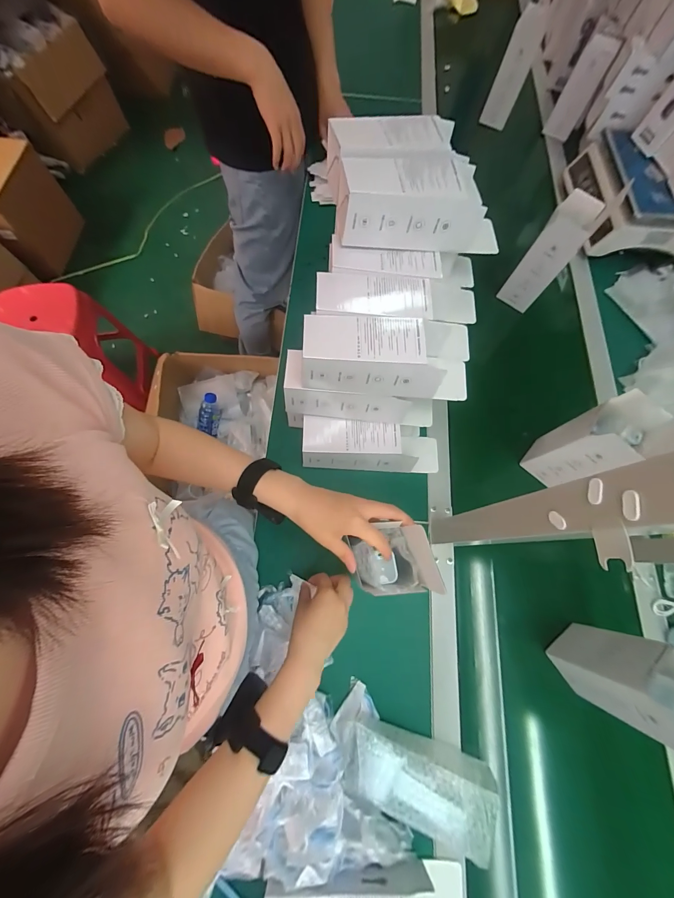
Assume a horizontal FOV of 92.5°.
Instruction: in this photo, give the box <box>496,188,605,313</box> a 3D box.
[{"bbox_3d":[0.420,-0.385,0.643,0.073,0.181,0.092,38,75,10],"label":"box"}]

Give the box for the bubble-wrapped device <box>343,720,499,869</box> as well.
[{"bbox_3d":[0.104,0.431,0.416,0.197,0.061,0.081,21,73,5],"label":"bubble-wrapped device"}]

